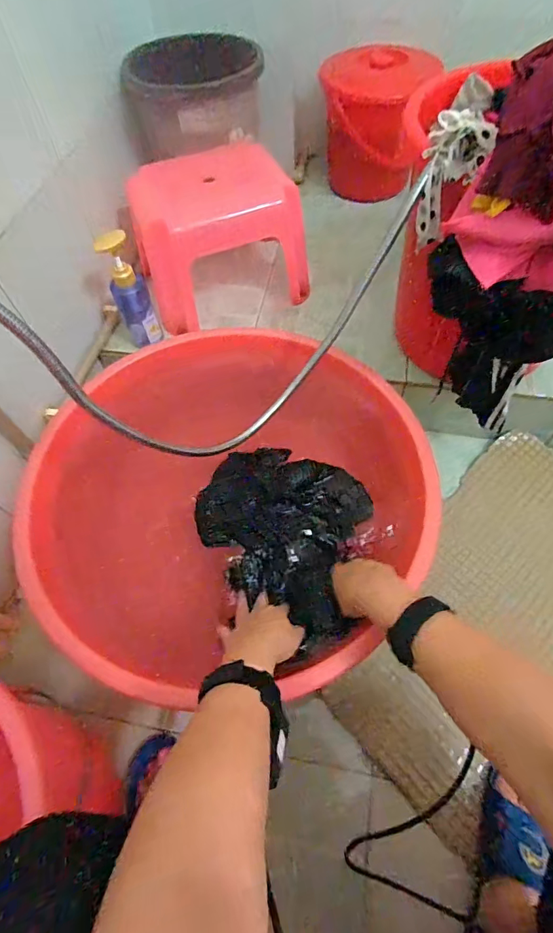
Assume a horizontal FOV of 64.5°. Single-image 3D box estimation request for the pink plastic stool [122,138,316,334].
[{"bbox_3d":[-0.110,-0.429,0.818,0.274,0.176,0.233,-20,61,-9],"label":"pink plastic stool"}]

